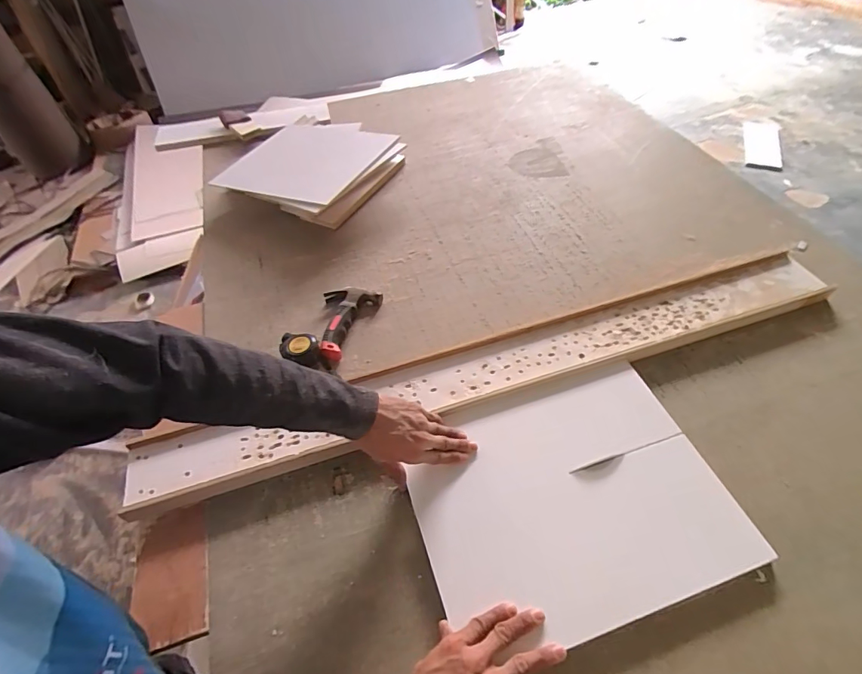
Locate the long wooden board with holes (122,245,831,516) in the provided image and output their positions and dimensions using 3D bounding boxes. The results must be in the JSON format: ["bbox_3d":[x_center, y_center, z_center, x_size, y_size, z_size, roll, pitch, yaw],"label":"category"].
[{"bbox_3d":[0.123,0.042,0.718,1.136,0.020,0.114,-17,51,-10],"label":"long wooden board with holes"}]

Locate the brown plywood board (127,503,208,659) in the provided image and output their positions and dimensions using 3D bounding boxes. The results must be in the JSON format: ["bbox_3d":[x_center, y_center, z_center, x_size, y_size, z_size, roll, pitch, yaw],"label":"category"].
[{"bbox_3d":[-0.331,0.302,0.575,0.088,0.011,0.162,-17,51,-9],"label":"brown plywood board"}]

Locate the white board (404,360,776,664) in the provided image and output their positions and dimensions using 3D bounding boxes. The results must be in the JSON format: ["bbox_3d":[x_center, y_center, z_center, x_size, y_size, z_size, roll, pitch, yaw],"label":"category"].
[{"bbox_3d":[0.175,0.201,0.591,0.376,0.017,0.303,-17,51,-9],"label":"white board"}]

